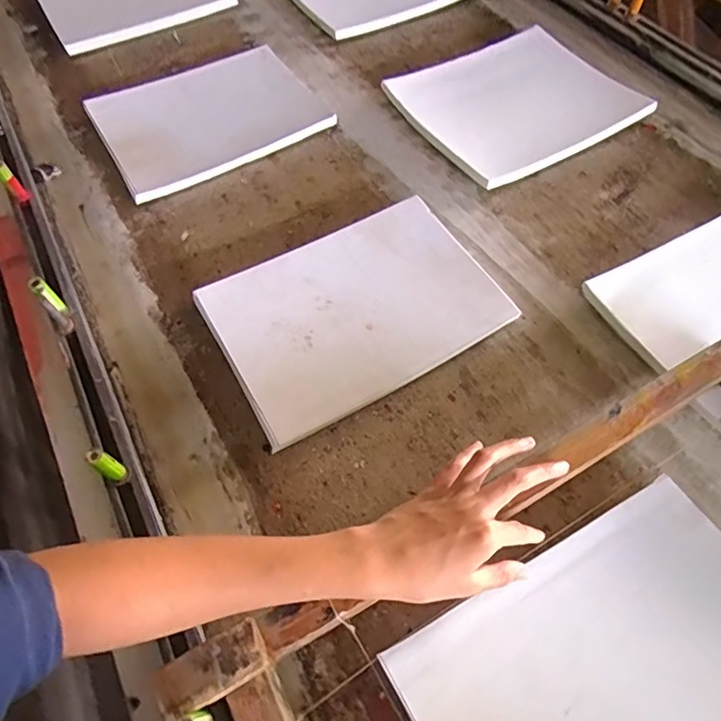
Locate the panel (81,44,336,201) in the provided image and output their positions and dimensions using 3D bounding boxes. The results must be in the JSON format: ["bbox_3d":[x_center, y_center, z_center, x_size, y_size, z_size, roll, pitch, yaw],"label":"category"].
[{"bbox_3d":[-0.198,-0.325,0.693,0.272,0.022,0.221,-28,63,-15],"label":"panel"}]

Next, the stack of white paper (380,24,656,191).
[{"bbox_3d":[0.201,-0.346,0.704,0.279,0.031,0.234,-28,63,-15],"label":"stack of white paper"}]

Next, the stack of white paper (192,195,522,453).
[{"bbox_3d":[-0.007,-0.052,0.531,0.267,0.024,0.192,-27,62,-15],"label":"stack of white paper"}]

